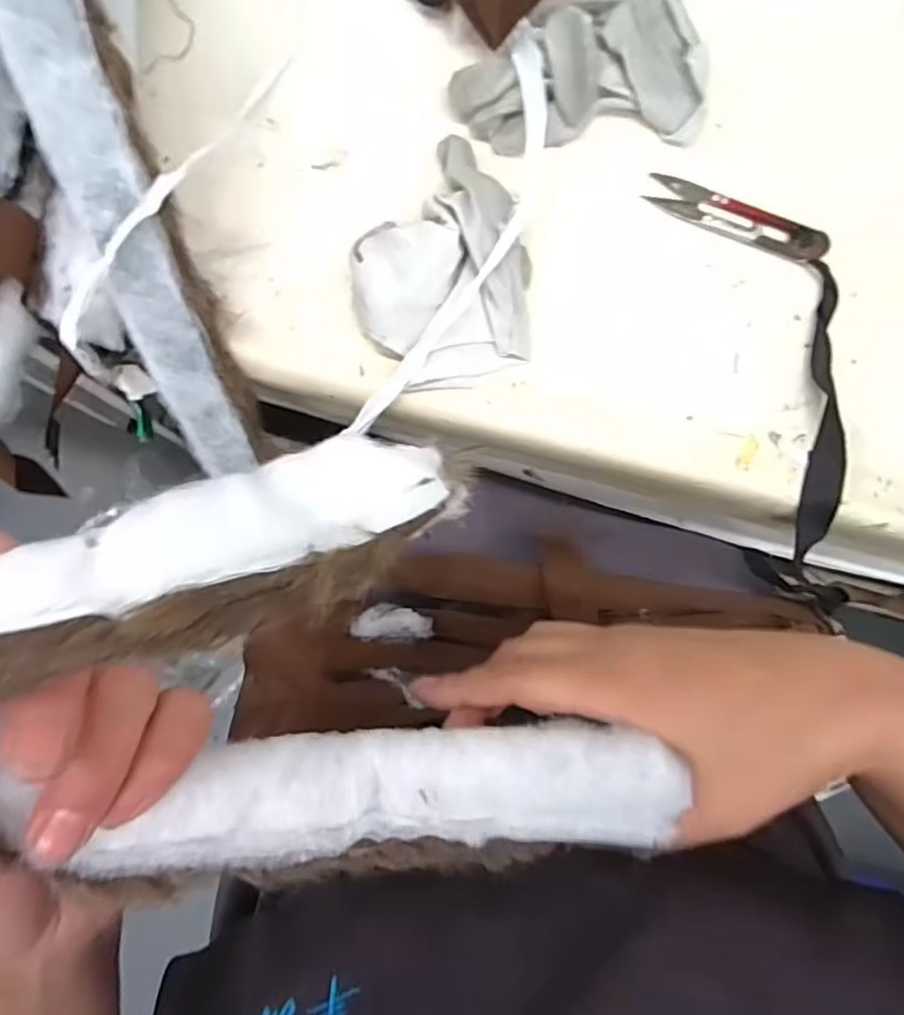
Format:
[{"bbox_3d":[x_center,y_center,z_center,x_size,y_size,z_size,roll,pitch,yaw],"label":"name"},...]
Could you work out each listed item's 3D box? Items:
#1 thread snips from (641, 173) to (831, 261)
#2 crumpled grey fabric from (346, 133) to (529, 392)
[{"bbox_3d":[0.152,-0.154,0.336,0.098,0.006,0.019,21,83,-1],"label":"thread snips"},{"bbox_3d":[-0.006,-0.117,0.311,0.090,0.027,0.108,-29,86,-7],"label":"crumpled grey fabric"}]

